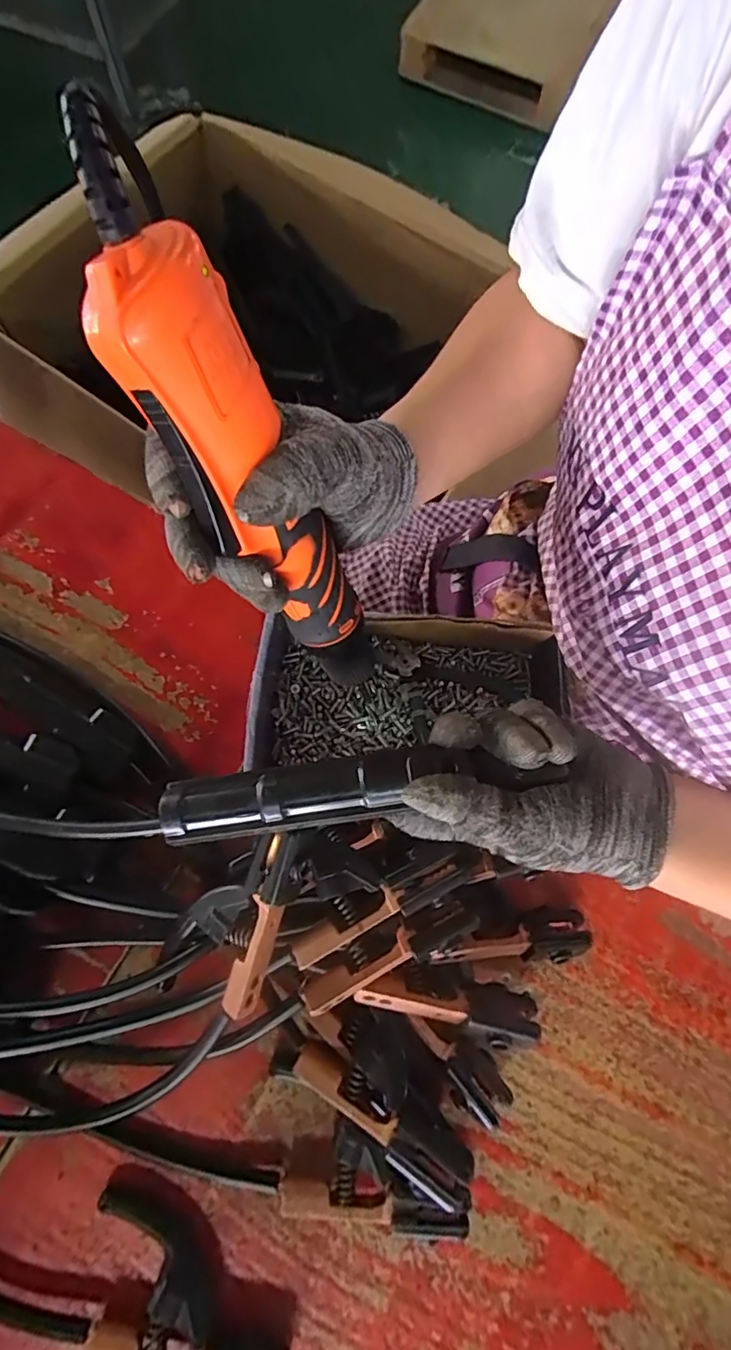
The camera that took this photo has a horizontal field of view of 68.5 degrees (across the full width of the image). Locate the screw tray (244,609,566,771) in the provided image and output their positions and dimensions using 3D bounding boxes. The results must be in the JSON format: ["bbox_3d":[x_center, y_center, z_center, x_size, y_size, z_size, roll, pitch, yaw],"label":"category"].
[{"bbox_3d":[0.026,0.011,0.373,0.205,0.049,0.104,-1,75,-1],"label":"screw tray"}]

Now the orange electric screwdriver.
[{"bbox_3d":[-0.050,-0.078,0.228,0.049,0.222,0.056,-40,50,-11],"label":"orange electric screwdriver"}]

